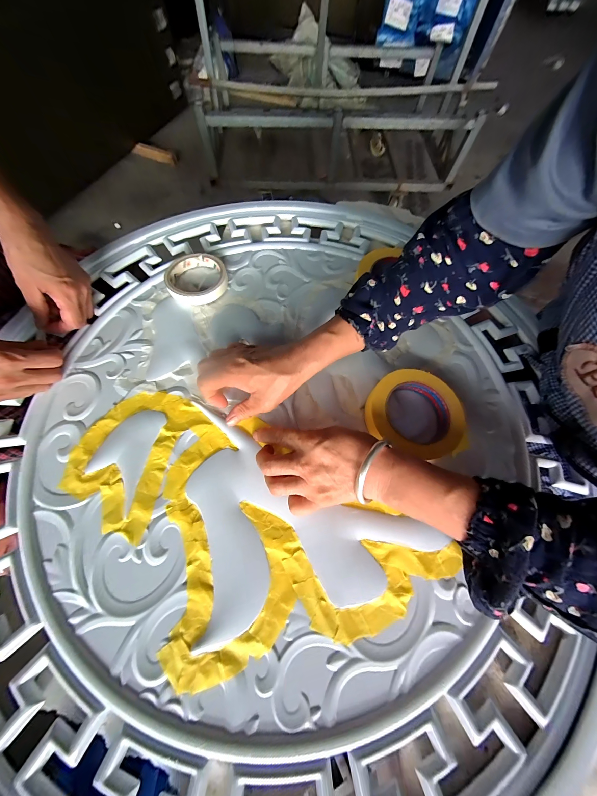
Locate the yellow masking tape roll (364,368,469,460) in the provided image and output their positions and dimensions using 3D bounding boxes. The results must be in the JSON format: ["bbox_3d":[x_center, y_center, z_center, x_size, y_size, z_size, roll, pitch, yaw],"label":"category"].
[{"bbox_3d":[0.146,0.020,0.324,0.122,0.032,0.110,17,68,4],"label":"yellow masking tape roll"}]

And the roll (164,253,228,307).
[{"bbox_3d":[-0.156,-0.184,0.395,0.089,0.021,0.085,1,68,-2],"label":"roll"}]

